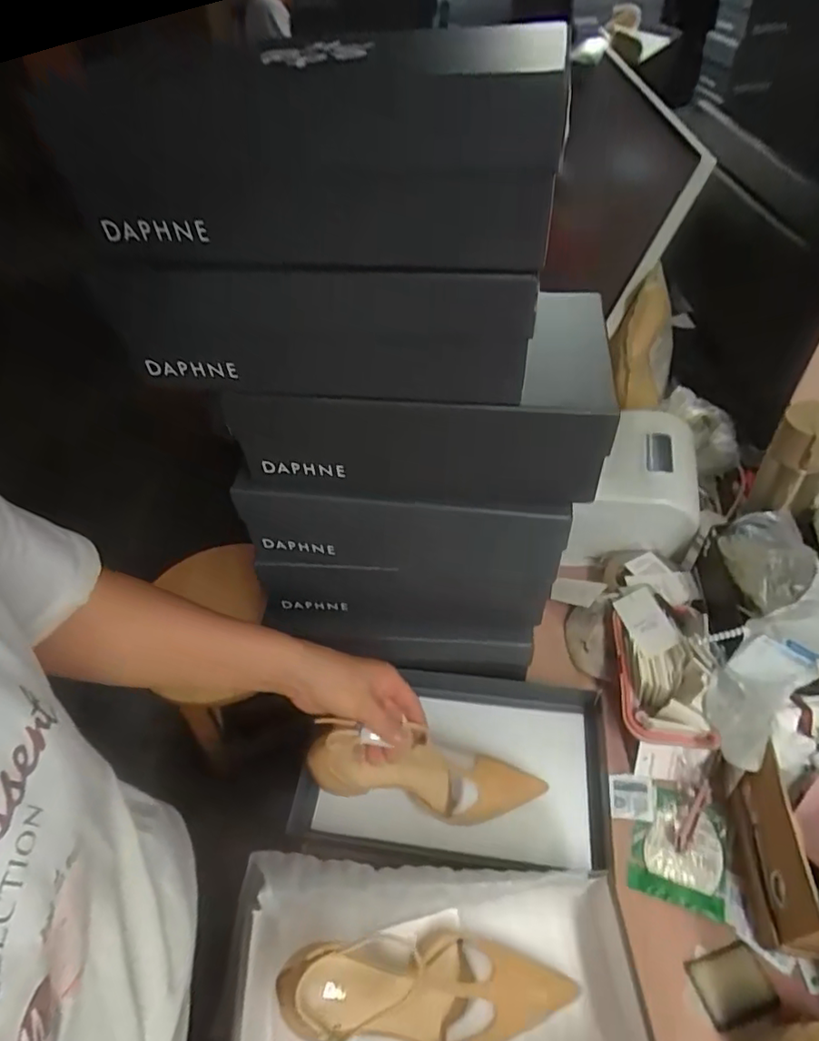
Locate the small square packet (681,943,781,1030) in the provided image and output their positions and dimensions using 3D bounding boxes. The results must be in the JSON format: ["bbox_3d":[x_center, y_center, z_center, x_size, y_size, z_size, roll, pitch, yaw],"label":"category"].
[{"bbox_3d":[0.270,0.389,0.480,0.059,0.005,0.048,-15,48,-8],"label":"small square packet"}]

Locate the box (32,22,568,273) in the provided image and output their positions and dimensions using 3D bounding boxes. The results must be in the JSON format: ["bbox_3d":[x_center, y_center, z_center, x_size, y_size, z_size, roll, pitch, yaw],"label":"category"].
[{"bbox_3d":[-0.057,-0.240,0.369,0.295,0.104,0.143,6,49,11],"label":"box"}]

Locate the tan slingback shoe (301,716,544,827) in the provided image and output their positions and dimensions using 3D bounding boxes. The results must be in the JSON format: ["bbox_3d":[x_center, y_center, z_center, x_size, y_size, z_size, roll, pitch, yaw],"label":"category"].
[{"bbox_3d":[0.014,0.242,0.554,0.233,0.068,0.066,19,44,-20],"label":"tan slingback shoe"}]

